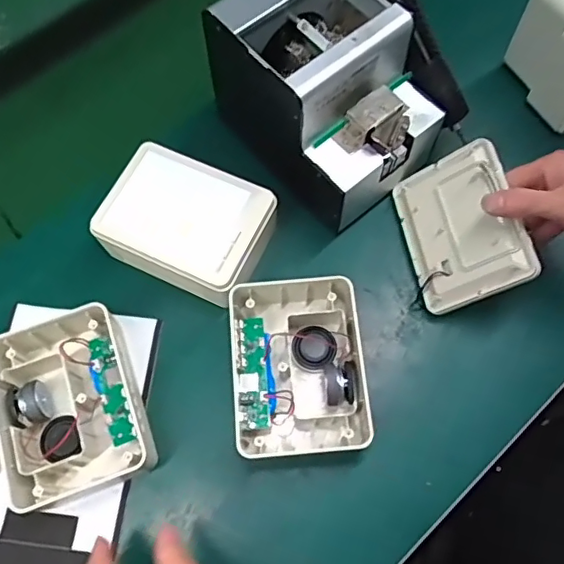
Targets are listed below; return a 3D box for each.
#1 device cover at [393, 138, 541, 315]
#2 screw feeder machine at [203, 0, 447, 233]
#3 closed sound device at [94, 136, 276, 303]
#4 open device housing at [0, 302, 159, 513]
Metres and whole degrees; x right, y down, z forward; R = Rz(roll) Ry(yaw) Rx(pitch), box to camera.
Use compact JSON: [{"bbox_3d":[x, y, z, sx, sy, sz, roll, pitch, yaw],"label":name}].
[{"bbox_3d":[0.154,-0.048,0.492,0.099,0.013,0.131,-27,63,35],"label":"device cover"},{"bbox_3d":[0.043,-0.172,0.503,0.132,0.134,0.175,-39,72,-14],"label":"screw feeder machine"},{"bbox_3d":[-0.083,-0.051,0.512,0.149,0.052,0.105,24,70,11],"label":"closed sound device"},{"bbox_3d":[-0.175,0.101,0.465,0.110,0.051,0.141,-22,69,-7],"label":"open device housing"}]

